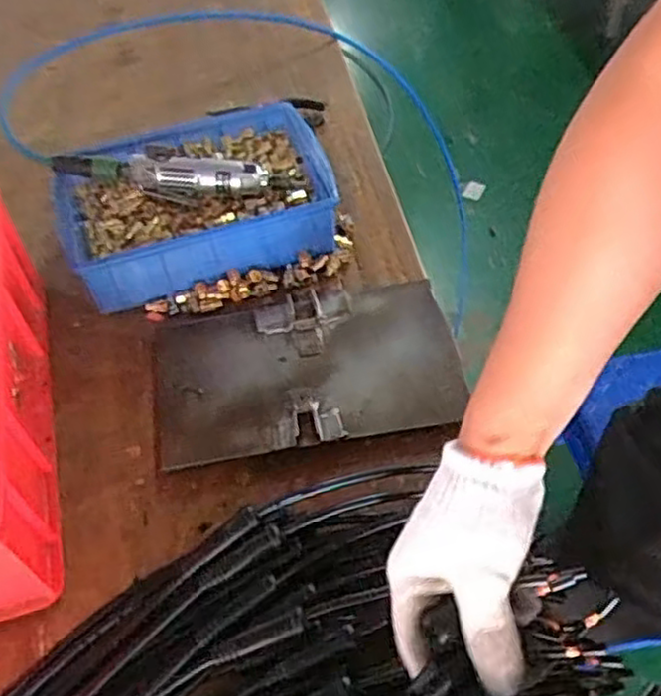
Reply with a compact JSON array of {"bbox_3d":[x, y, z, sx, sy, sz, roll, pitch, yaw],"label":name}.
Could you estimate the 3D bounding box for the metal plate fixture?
[{"bbox_3d":[-0.025,0.018,0.717,0.291,0.032,0.187,-9,51,-6],"label":"metal plate fixture"}]

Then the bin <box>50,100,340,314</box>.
[{"bbox_3d":[-0.148,-0.159,0.812,0.298,0.090,0.207,-18,53,-10],"label":"bin"}]

